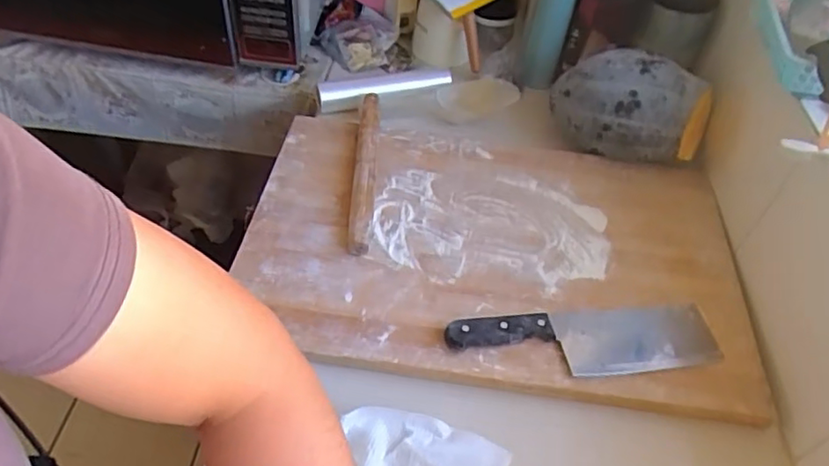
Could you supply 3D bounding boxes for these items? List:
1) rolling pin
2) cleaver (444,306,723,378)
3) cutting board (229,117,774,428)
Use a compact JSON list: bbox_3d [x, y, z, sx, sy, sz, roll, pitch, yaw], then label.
[{"bbox_3d":[-0.061,-0.083,0.765,0.027,0.027,0.265,3,49,-2],"label":"rolling pin"},{"bbox_3d":[0.176,0.111,0.631,0.281,0.019,0.074,-2,48,-7],"label":"cleaver"},{"bbox_3d":[0.094,0.013,0.716,0.558,0.023,0.362,8,48,3],"label":"cutting board"}]

